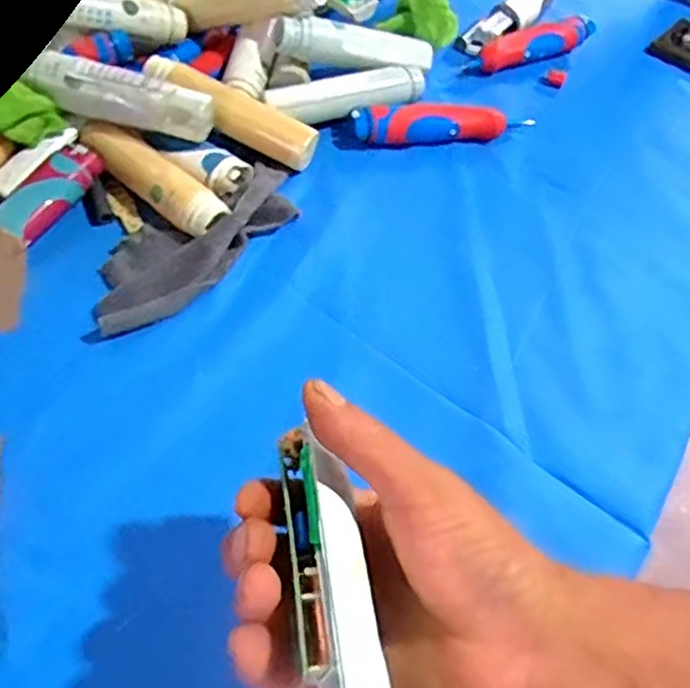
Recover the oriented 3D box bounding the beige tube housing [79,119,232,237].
[{"bbox_3d":[-0.139,-0.122,0.478,0.131,0.026,0.031,38,61,20],"label":"beige tube housing"}]

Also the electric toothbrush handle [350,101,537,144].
[{"bbox_3d":[0.083,-0.181,0.540,0.149,0.032,0.028,-3,56,-7],"label":"electric toothbrush handle"}]

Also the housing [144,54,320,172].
[{"bbox_3d":[-0.087,-0.181,0.506,0.142,0.026,0.032,31,58,0],"label":"housing"}]

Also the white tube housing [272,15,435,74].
[{"bbox_3d":[0.010,-0.249,0.554,0.136,0.030,0.033,-3,55,-23],"label":"white tube housing"}]

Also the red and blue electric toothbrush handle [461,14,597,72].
[{"bbox_3d":[0.177,-0.277,0.613,0.140,0.028,0.032,-19,59,-17],"label":"red and blue electric toothbrush handle"}]

